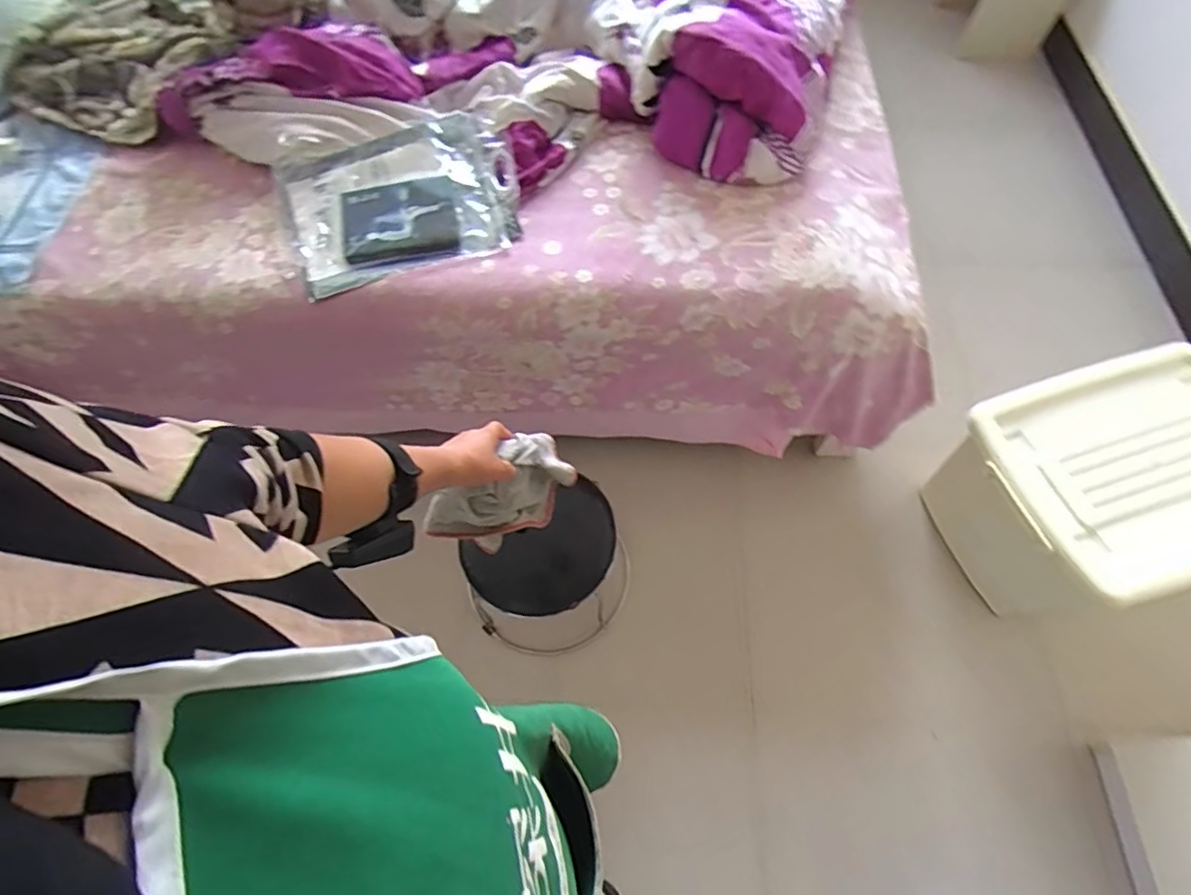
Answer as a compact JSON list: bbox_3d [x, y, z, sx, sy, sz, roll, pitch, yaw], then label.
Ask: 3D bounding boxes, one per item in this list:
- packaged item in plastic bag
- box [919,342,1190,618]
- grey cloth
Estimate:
[{"bbox_3d":[-0.374,-0.470,1.122,0.449,0.041,0.338,-18,81,-3],"label":"packaged item in plastic bag"},{"bbox_3d":[0.977,0.093,1.176,0.506,0.335,0.387,-17,63,-7],"label":"box"},{"bbox_3d":[-0.107,0.064,0.751,0.173,0.153,0.071,-36,67,-16],"label":"grey cloth"}]

